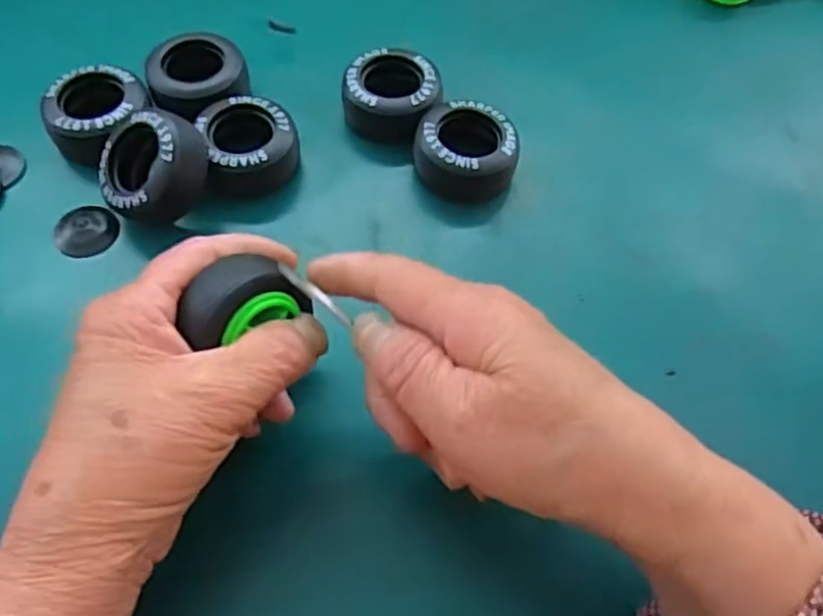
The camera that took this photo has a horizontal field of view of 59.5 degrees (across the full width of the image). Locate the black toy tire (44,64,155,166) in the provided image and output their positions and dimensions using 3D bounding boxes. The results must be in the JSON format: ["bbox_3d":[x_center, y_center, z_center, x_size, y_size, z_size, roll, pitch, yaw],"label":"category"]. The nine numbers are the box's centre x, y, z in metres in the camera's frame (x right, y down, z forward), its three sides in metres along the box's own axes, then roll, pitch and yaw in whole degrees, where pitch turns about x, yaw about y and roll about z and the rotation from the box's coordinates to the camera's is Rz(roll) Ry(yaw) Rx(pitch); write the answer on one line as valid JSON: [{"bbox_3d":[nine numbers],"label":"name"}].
[{"bbox_3d":[-0.154,-0.094,0.355,0.045,0.028,0.048,1,58,-1],"label":"black toy tire"}]

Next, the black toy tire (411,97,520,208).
[{"bbox_3d":[0.027,-0.076,0.349,0.049,0.029,0.045,1,58,-1],"label":"black toy tire"}]

